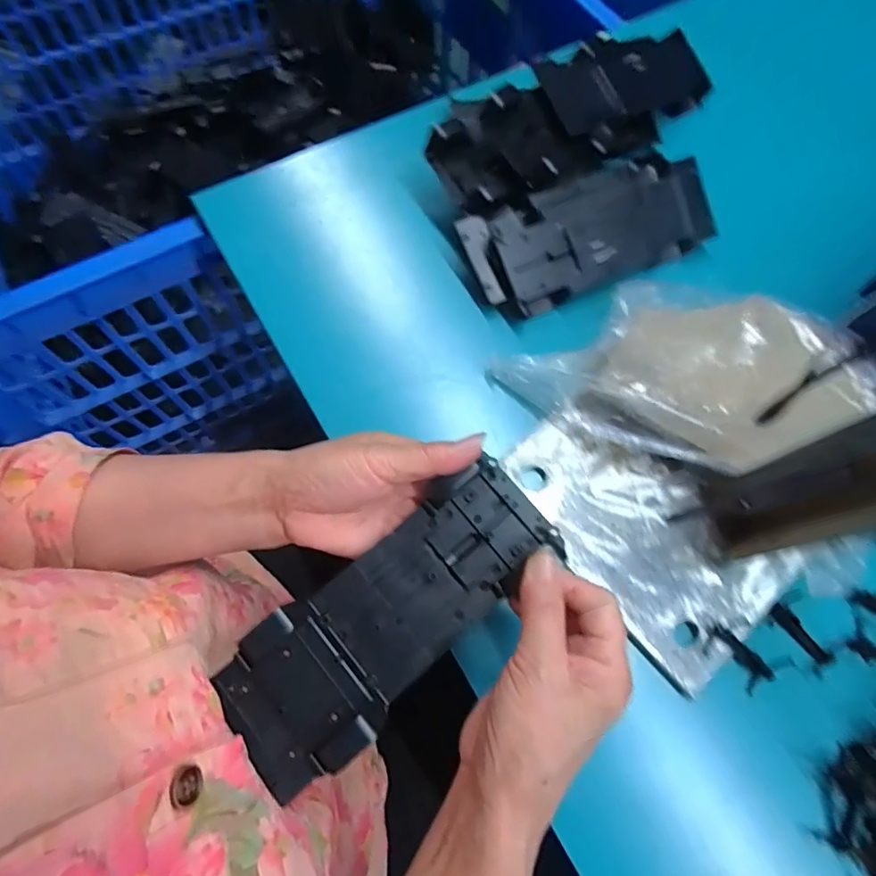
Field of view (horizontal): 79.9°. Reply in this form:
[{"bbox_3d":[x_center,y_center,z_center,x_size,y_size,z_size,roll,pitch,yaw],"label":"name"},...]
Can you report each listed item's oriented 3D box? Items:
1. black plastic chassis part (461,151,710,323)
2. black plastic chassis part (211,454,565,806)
[{"bbox_3d":[0.128,-0.174,0.439,0.207,0.031,0.094,-26,95,-7],"label":"black plastic chassis part"},{"bbox_3d":[-0.024,0.092,0.278,0.190,0.021,0.073,-40,77,-12],"label":"black plastic chassis part"}]

